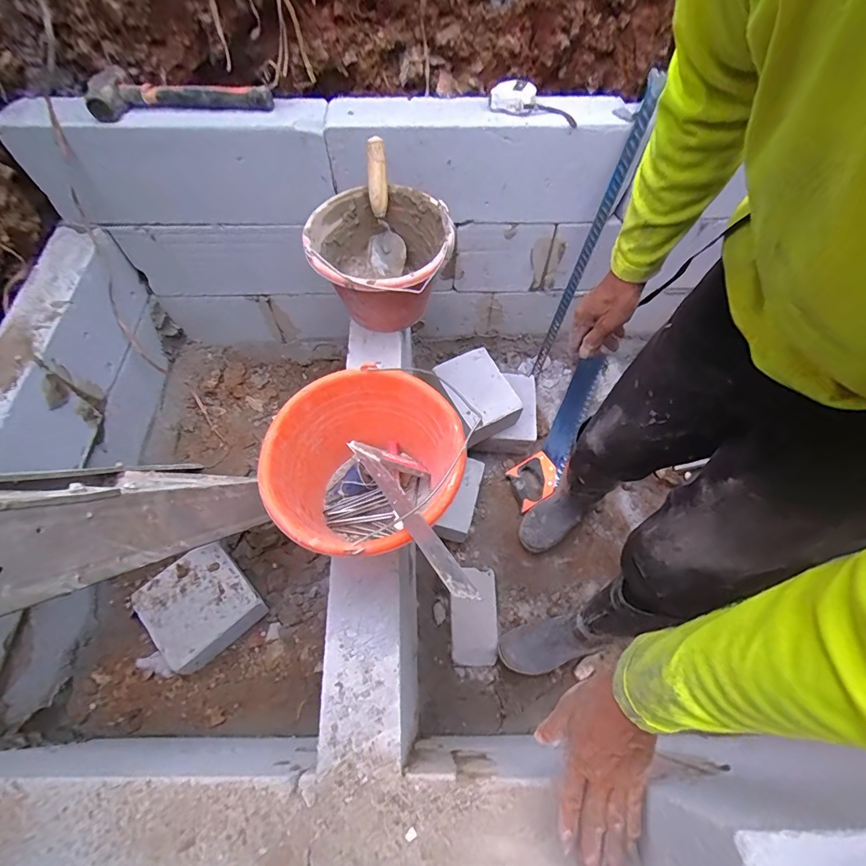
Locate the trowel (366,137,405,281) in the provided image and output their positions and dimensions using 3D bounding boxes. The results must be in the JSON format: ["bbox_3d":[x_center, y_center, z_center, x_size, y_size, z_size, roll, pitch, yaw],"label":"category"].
[{"bbox_3d":[-0.089,-0.394,0.769,0.052,0.230,0.066,-26,46,-24],"label":"trowel"}]

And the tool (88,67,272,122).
[{"bbox_3d":[-0.460,-0.592,0.762,0.307,0.030,0.118,10,62,5],"label":"tool"}]

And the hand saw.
[{"bbox_3d":[0.361,-0.025,1.219,0.117,0.037,0.546,27,64,13],"label":"hand saw"}]

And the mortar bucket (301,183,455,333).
[{"bbox_3d":[-0.088,-0.293,0.756,0.226,0.153,0.237,0,62,-1],"label":"mortar bucket"}]

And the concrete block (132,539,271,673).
[{"bbox_3d":[-0.493,0.378,0.940,0.200,0.107,0.180,-41,69,-20],"label":"concrete block"}]

